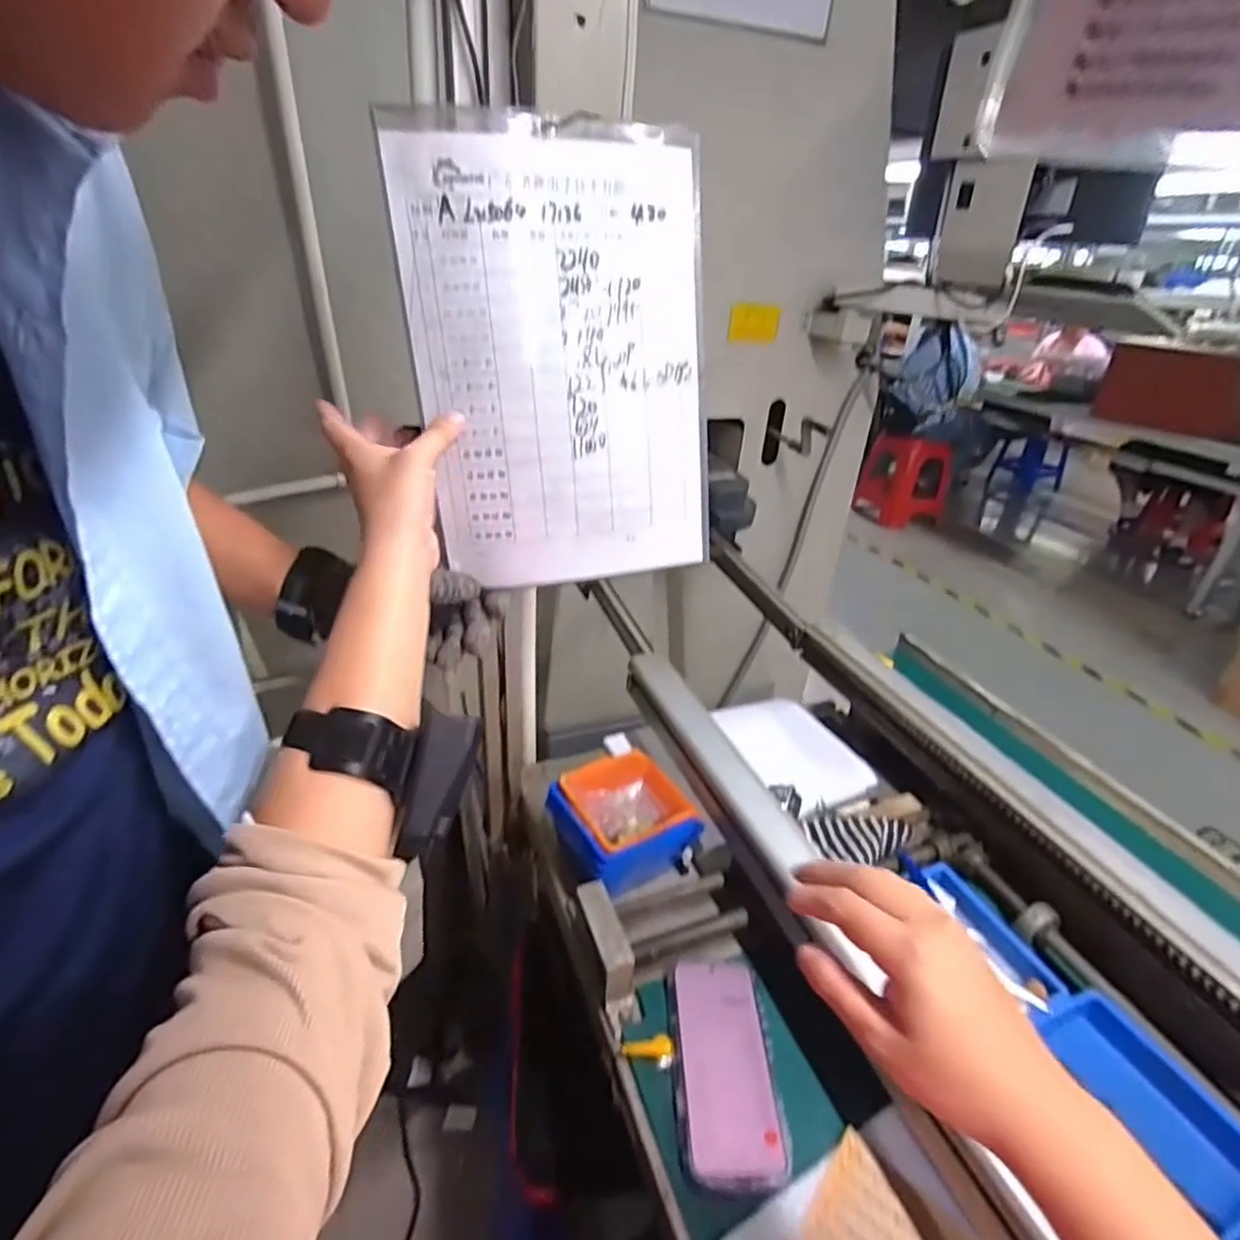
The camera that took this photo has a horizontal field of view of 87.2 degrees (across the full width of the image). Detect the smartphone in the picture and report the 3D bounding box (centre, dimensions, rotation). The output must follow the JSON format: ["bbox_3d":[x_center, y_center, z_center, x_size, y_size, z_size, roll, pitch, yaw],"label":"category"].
[{"bbox_3d":[0.085,0.357,0.527,0.080,0.008,0.162,3,30,-3],"label":"smartphone"}]

